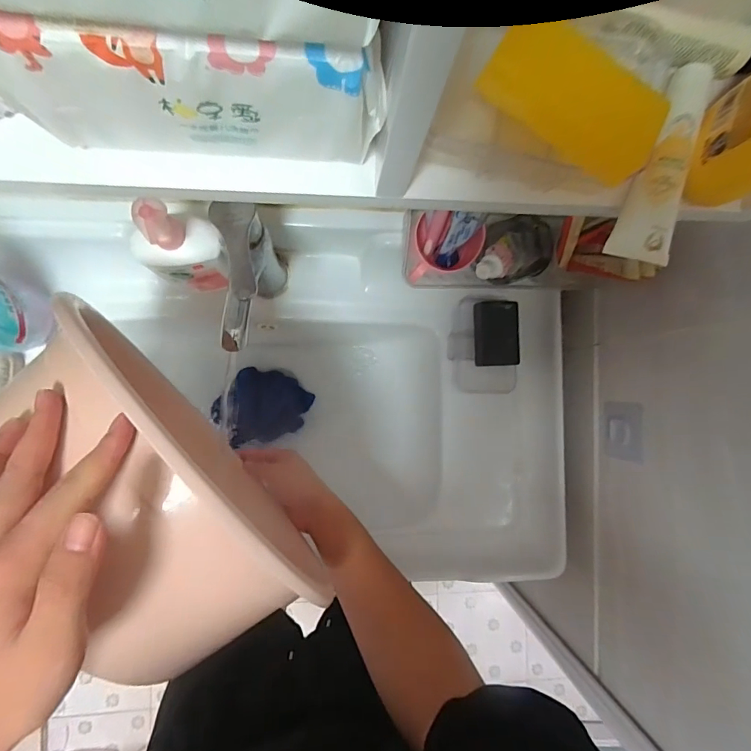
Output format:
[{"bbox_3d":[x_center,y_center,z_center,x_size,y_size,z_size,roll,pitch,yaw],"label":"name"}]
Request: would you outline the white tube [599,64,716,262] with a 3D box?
[{"bbox_3d":[0.167,-0.120,0.248,0.030,0.025,0.112,19,85,-3],"label":"white tube"}]

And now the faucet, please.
[{"bbox_3d":[-0.138,-0.099,0.485,0.053,0.215,0.139,1,86,-4],"label":"faucet"}]

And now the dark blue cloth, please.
[{"bbox_3d":[-0.180,0.052,0.682,0.123,0.045,0.131,39,84,-1],"label":"dark blue cloth"}]

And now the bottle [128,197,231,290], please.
[{"bbox_3d":[-0.216,-0.140,0.485,0.095,0.167,0.050,-7,86,-5],"label":"bottle"}]

